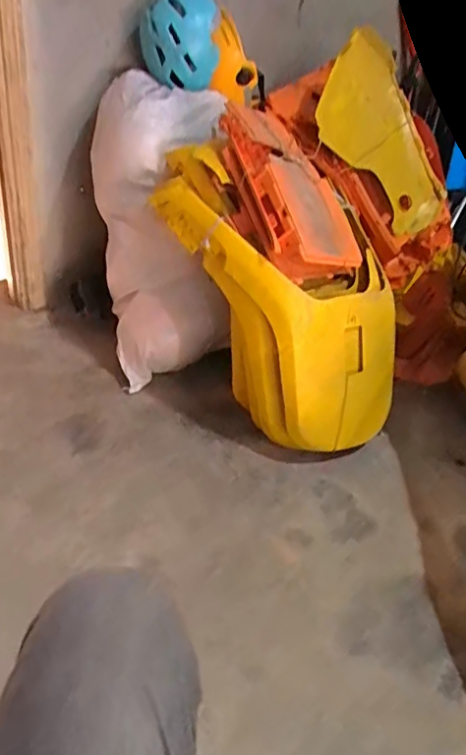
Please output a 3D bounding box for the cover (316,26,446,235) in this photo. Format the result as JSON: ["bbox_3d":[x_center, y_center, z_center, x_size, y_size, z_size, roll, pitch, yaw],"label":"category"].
[{"bbox_3d":[0.412,-0.687,1.723,0.274,0.563,0.069,-24,2,7],"label":"cover"}]

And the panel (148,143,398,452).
[{"bbox_3d":[0.104,-0.216,1.458,0.358,0.298,0.843,-26,77,-34],"label":"panel"}]

